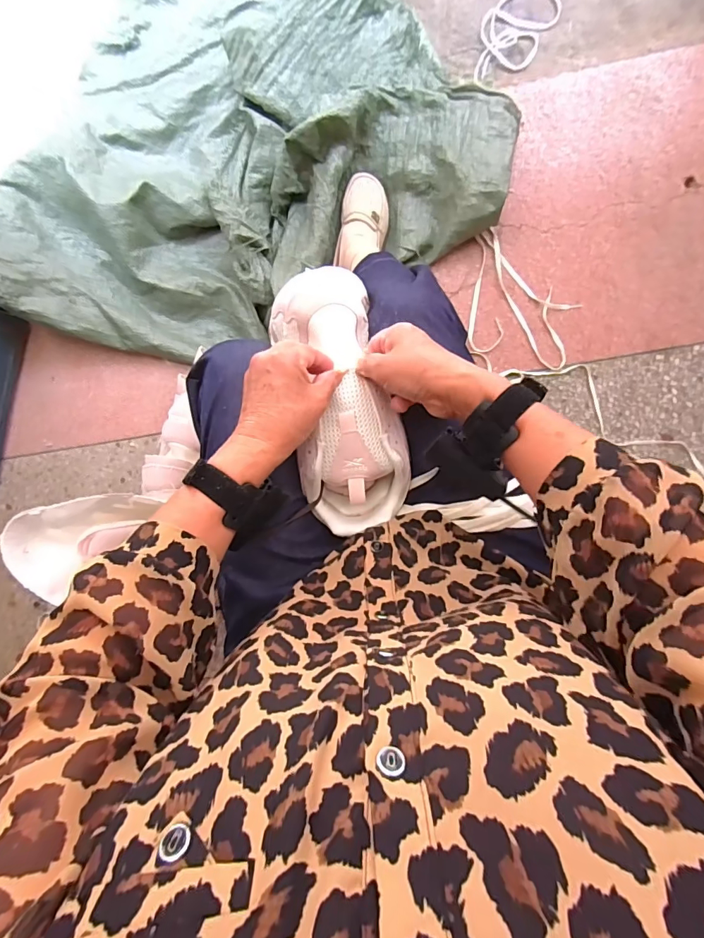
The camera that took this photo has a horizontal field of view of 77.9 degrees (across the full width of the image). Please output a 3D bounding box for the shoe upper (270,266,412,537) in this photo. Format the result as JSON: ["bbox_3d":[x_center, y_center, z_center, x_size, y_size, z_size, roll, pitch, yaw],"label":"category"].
[{"bbox_3d":[-0.011,-0.071,0.431,0.107,0.065,0.261,-10,91,4],"label":"shoe upper"}]

